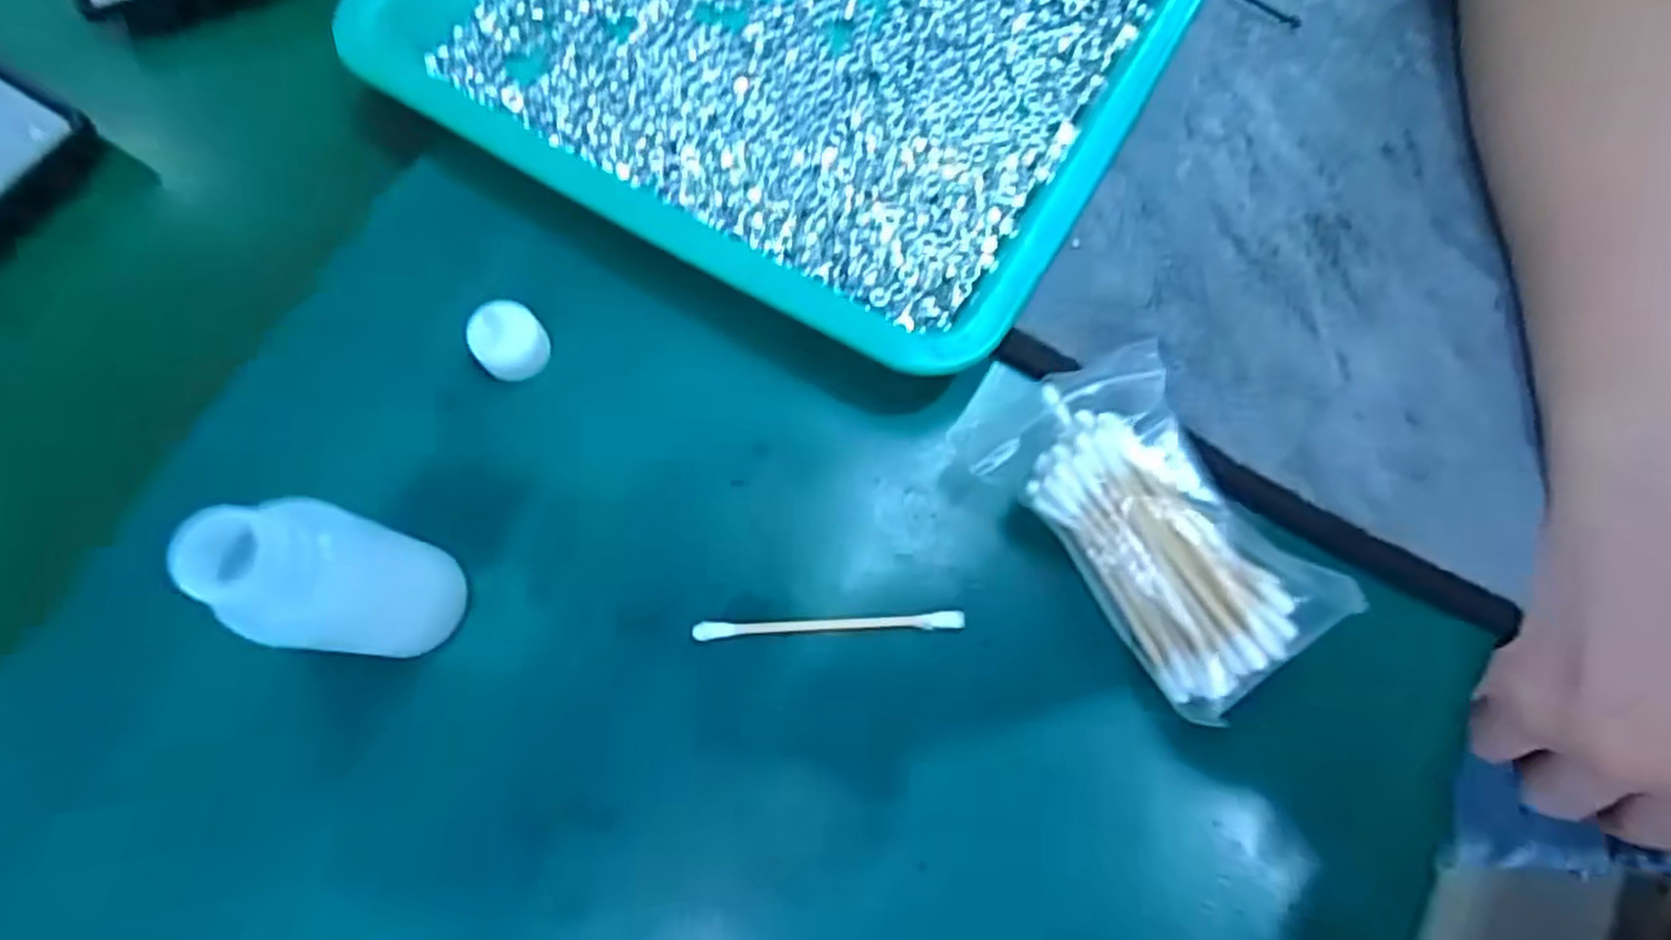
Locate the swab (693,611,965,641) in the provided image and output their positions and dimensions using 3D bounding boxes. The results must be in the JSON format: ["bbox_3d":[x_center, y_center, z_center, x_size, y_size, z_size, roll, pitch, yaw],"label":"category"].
[{"bbox_3d":[-0.001,0.041,0.205,0.071,0.004,0.004,-2,73,-2],"label":"swab"}]

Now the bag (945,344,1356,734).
[{"bbox_3d":[0.082,0.008,0.201,0.056,0.026,0.097,-37,77,-11],"label":"bag"}]

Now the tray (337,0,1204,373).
[{"bbox_3d":[-0.017,-0.137,0.245,0.216,0.035,0.177,27,72,11],"label":"tray"}]

